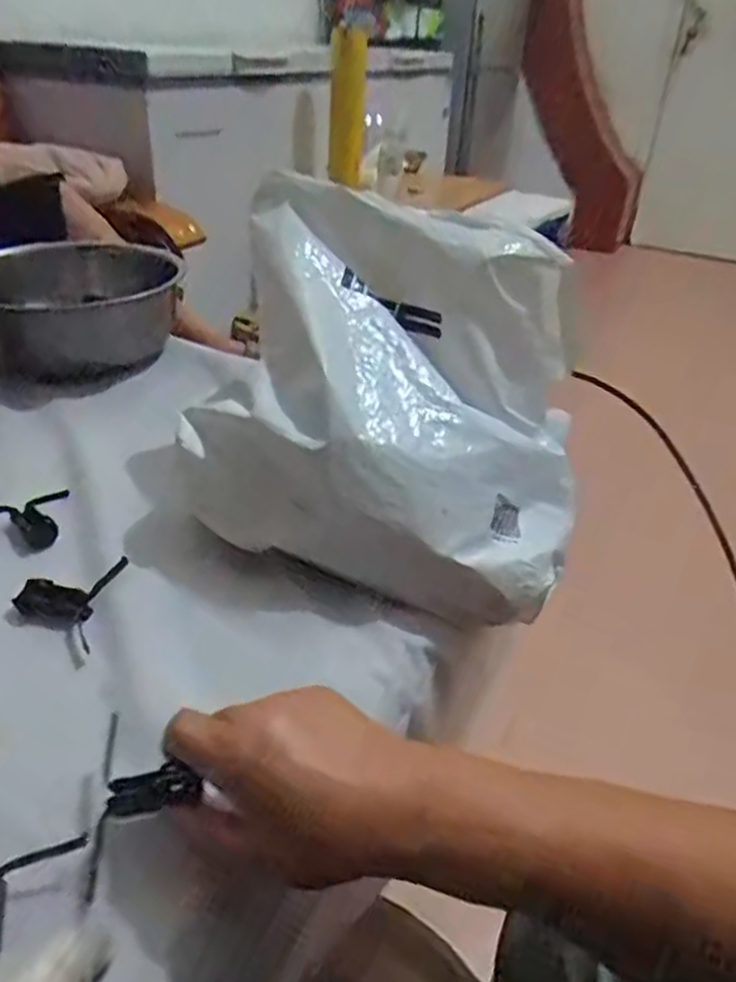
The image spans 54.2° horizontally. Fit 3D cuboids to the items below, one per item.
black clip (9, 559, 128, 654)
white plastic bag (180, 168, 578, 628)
[{"bbox_3d":[-0.193,0.069,0.456,0.059,0.013,0.067,5,34,0],"label":"black clip"},{"bbox_3d":[0.018,-0.075,0.537,0.290,0.204,0.244,12,34,10],"label":"white plastic bag"}]

